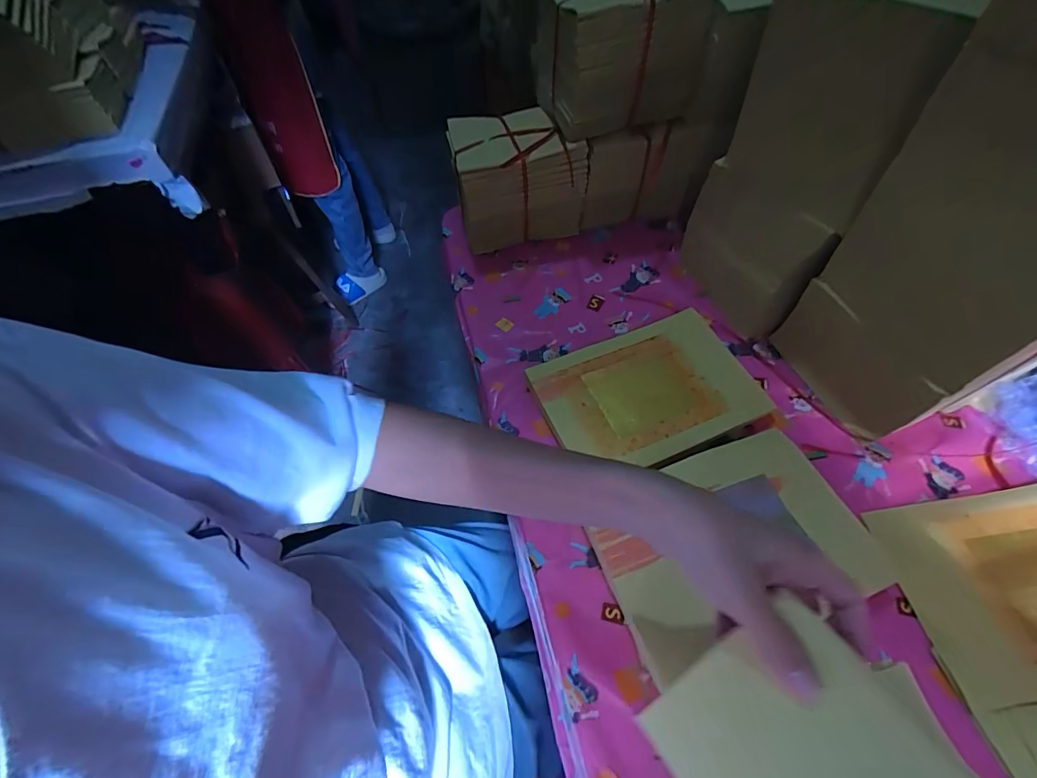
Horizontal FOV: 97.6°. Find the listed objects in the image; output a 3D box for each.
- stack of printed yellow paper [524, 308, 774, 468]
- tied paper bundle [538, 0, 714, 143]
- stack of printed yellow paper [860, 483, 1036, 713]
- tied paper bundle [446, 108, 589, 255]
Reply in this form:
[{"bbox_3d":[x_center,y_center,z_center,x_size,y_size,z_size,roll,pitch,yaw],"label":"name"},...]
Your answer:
[{"bbox_3d":[0.141,0.005,0.511,0.222,0.020,0.159,-21,58,-10],"label":"stack of printed yellow paper"},{"bbox_3d":[0.115,-0.396,0.533,0.166,0.135,0.099,-16,58,-8],"label":"tied paper bundle"},{"bbox_3d":[0.453,0.169,0.396,0.224,0.012,0.161,-11,56,1],"label":"stack of printed yellow paper"},{"bbox_3d":[-0.001,-0.285,0.631,0.165,0.142,0.120,-11,57,-5],"label":"tied paper bundle"}]

